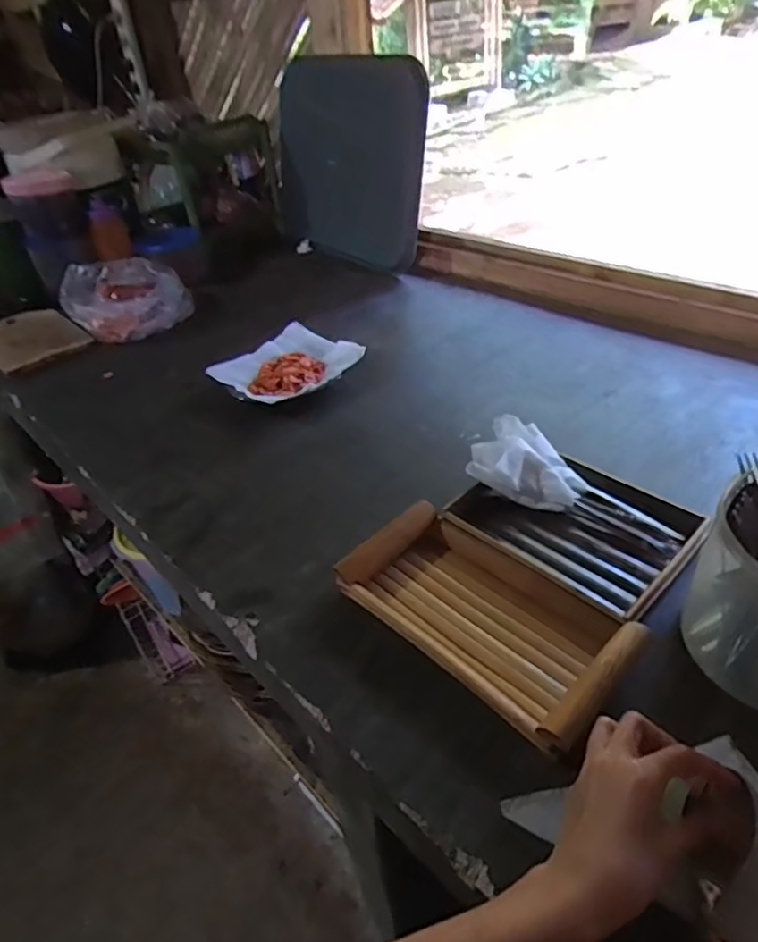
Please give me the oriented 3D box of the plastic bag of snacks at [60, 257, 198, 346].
[{"bbox_3d":[-0.481,-0.337,1.105,0.219,0.086,0.221,-22,41,-18],"label":"plastic bag of snacks"}]

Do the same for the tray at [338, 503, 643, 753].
[{"bbox_3d":[0.093,0.117,0.505,0.143,0.036,0.239,-34,47,-30],"label":"tray"}]

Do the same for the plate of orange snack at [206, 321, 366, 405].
[{"bbox_3d":[-0.141,-0.161,0.885,0.192,0.033,0.172,-35,47,-30],"label":"plate of orange snack"}]

